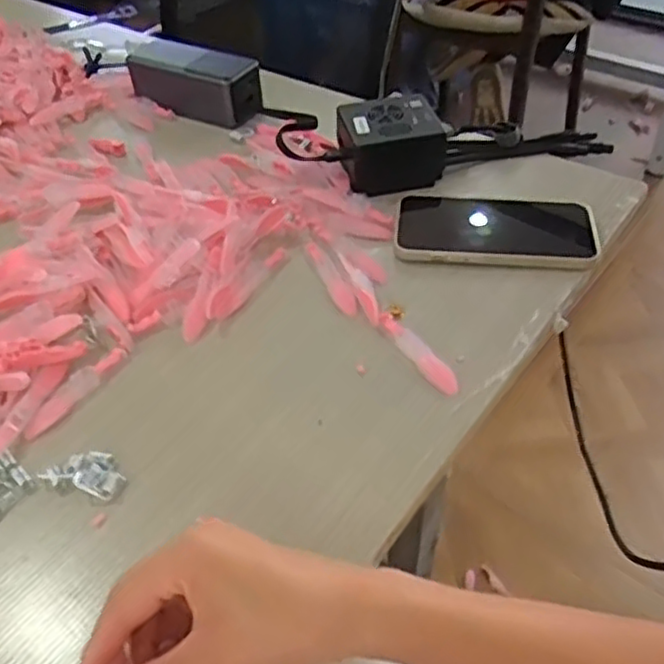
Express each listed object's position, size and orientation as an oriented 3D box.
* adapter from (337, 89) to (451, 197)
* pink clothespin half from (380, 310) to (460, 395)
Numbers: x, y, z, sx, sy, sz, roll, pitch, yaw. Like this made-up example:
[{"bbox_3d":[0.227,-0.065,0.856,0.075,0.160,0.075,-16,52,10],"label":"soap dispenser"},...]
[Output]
[{"bbox_3d":[0.048,-0.157,0.580,0.081,0.049,0.077,-12,48,-10],"label":"adapter"},{"bbox_3d":[0.055,0.013,0.443,0.011,0.012,0.073,-25,49,-21],"label":"pink clothespin half"}]

